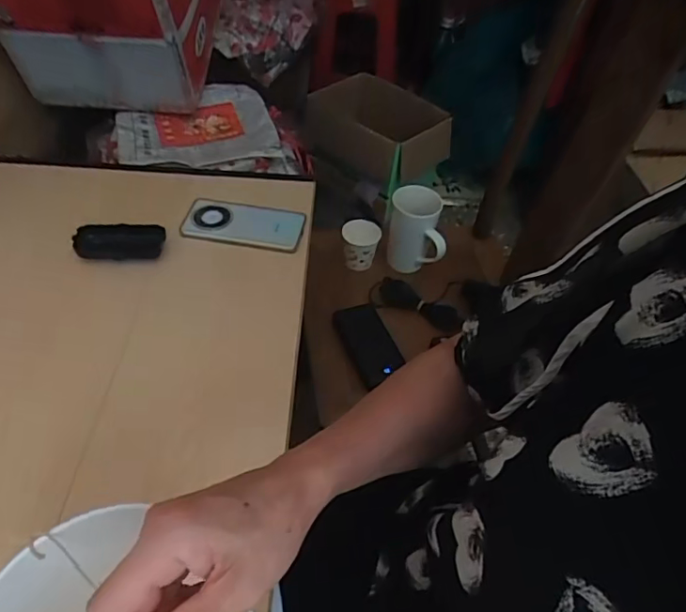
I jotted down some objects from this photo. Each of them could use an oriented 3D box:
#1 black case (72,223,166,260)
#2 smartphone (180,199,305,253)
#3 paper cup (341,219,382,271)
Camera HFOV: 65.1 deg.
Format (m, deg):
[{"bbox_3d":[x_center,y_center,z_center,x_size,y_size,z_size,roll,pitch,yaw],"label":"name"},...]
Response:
[{"bbox_3d":[-0.291,-0.085,0.707,0.107,0.021,0.049,-5,49,-10],"label":"black case"},{"bbox_3d":[-0.139,-0.116,0.757,0.161,0.011,0.079,8,48,1],"label":"smartphone"},{"bbox_3d":[0.032,-0.114,0.991,0.068,0.075,0.068,3,48,-4],"label":"paper cup"}]

